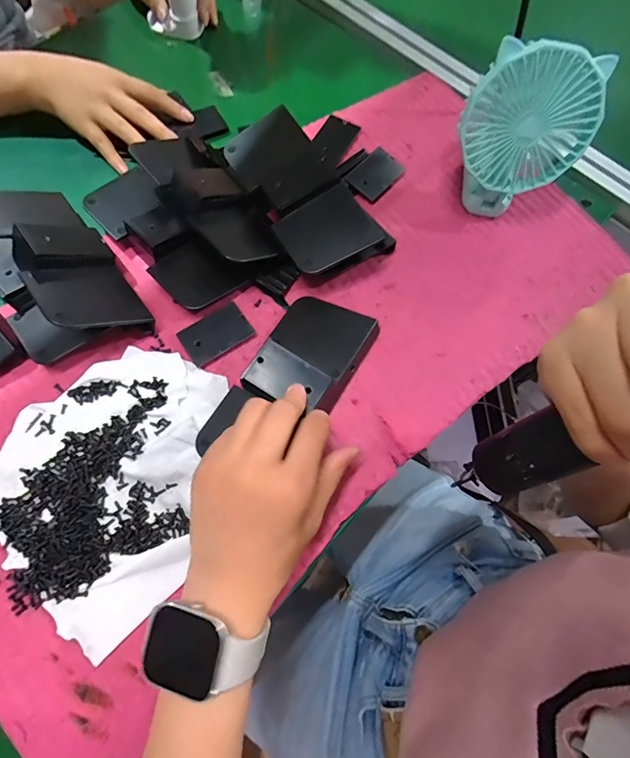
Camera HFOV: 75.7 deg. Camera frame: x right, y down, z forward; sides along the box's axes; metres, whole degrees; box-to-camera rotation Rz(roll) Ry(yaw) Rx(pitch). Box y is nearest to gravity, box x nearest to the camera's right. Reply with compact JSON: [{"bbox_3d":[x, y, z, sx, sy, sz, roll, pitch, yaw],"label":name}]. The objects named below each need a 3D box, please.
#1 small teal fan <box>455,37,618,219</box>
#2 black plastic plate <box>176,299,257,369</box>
[{"bbox_3d":[0.167,-0.199,0.341,0.094,0.130,0.050,3,70,-1],"label":"small teal fan"},{"bbox_3d":[-0.081,-0.038,0.335,0.054,0.005,0.034,-35,76,-14],"label":"black plastic plate"}]

